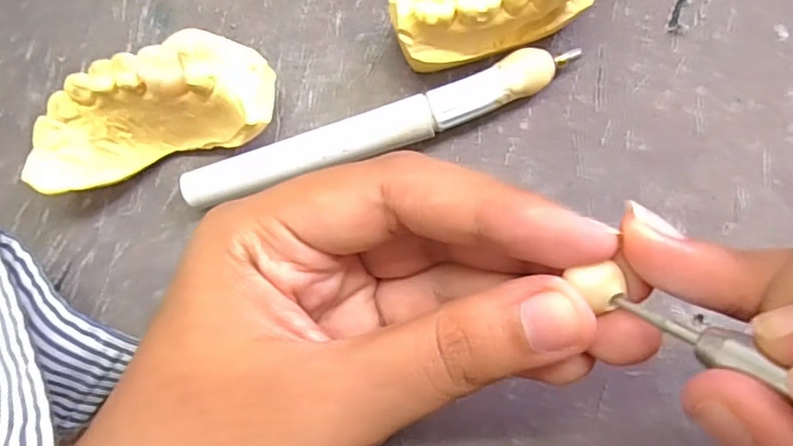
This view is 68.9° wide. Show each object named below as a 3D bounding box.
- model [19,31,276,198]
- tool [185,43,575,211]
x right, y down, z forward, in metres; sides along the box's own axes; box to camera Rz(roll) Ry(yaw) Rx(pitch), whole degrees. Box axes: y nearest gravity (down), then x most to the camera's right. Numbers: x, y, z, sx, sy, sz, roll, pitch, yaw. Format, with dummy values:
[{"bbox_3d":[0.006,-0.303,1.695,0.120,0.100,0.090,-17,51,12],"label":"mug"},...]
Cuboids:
[{"bbox_3d":[-0.067,-0.030,0.162,0.068,0.027,0.027,-16,86,6],"label":"model"},{"bbox_3d":[-0.007,-0.025,0.162,0.109,0.012,0.014,-20,85,6],"label":"tool"}]

